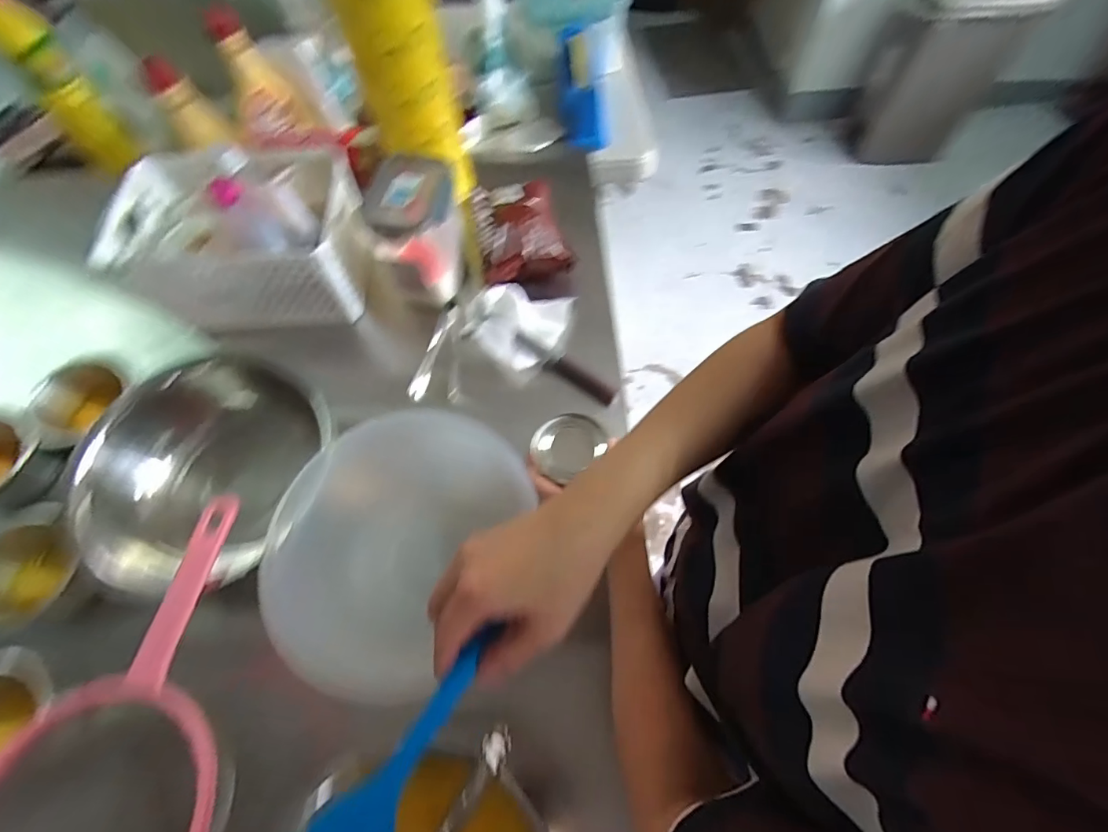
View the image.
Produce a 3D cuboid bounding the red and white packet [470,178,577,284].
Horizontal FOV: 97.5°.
[{"bbox_3d":[-0.047,-0.261,0.675,0.118,0.065,0.133,-10,63,-4],"label":"red and white packet"}]

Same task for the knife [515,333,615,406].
[{"bbox_3d":[0.011,-0.061,0.621,0.146,0.022,0.022,34,67,1],"label":"knife"}]

